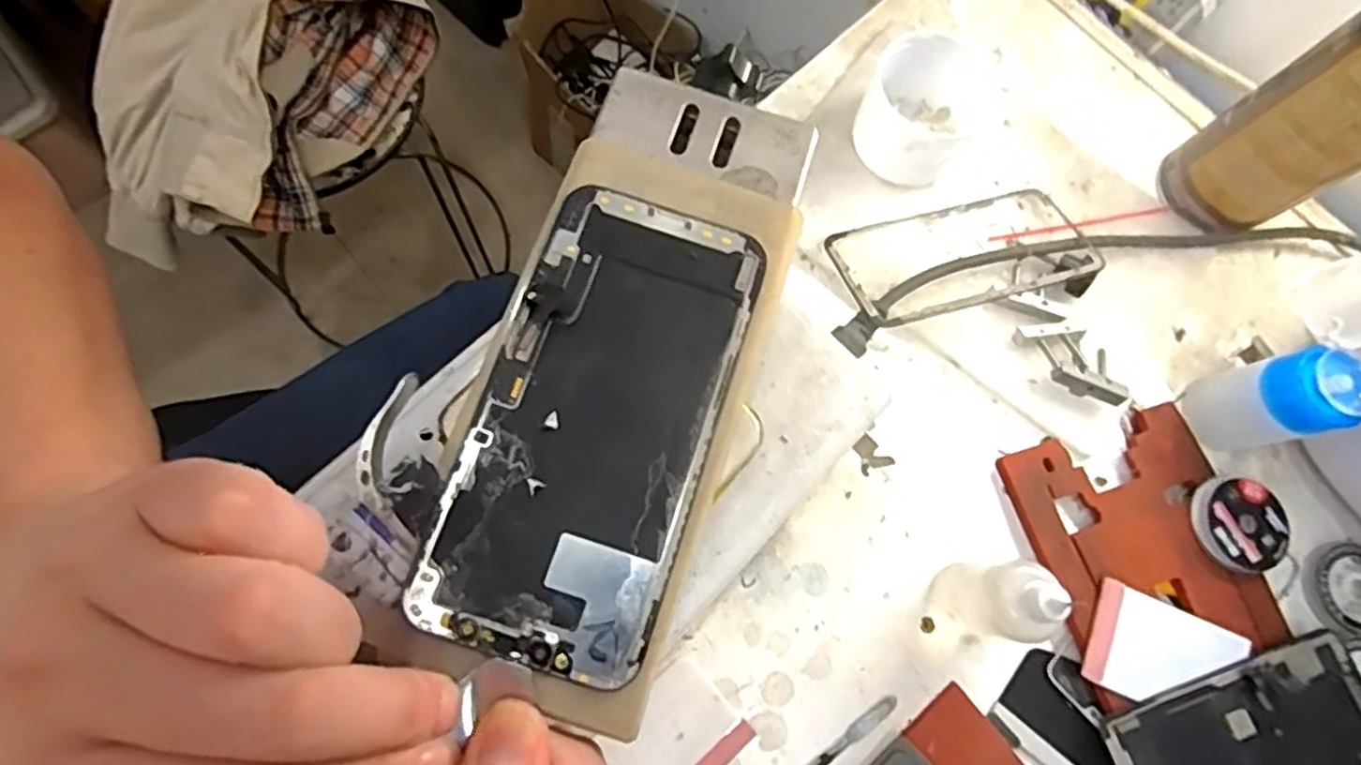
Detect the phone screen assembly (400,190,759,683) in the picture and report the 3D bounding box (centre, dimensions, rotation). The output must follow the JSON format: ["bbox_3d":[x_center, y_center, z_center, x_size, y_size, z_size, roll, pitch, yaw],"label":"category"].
[{"bbox_3d":[-0.025,0.009,0.216,0.067,0.010,0.141,17,74,4],"label":"phone screen assembly"}]

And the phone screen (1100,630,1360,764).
[{"bbox_3d":[0.277,0.175,0.350,0.138,0.007,0.068,-17,77,-8],"label":"phone screen"}]

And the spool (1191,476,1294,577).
[{"bbox_3d":[0.293,0.073,0.378,0.048,0.011,0.048,0,73,-1],"label":"spool"}]

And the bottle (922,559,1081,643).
[{"bbox_3d":[0.143,0.098,0.329,0.031,0.078,0.032,0,73,-1],"label":"bottle"}]

